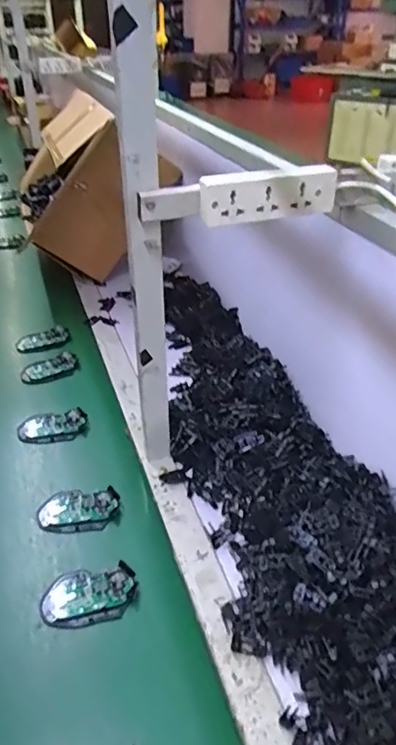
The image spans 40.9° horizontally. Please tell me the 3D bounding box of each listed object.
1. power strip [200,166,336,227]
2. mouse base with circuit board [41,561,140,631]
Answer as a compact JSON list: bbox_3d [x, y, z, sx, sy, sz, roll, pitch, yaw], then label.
[{"bbox_3d":[0.084,-0.213,0.636,0.171,0.057,0.031,-13,36,-16],"label":"power strip"},{"bbox_3d":[-0.135,0.273,0.655,0.113,0.024,0.065,-8,36,-5],"label":"mouse base with circuit board"}]

